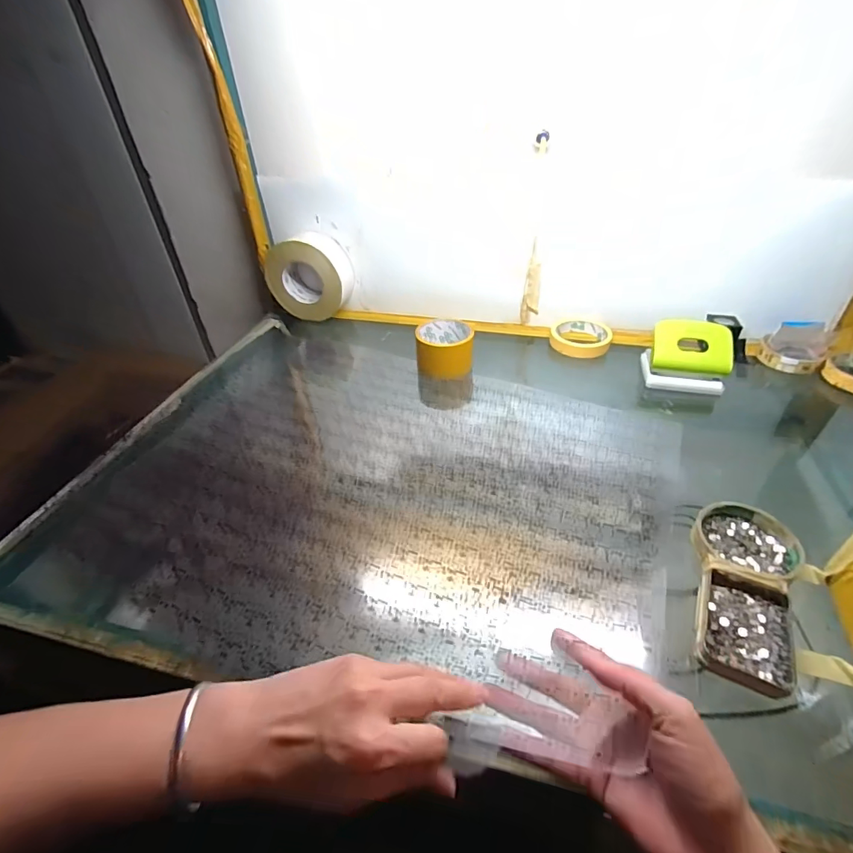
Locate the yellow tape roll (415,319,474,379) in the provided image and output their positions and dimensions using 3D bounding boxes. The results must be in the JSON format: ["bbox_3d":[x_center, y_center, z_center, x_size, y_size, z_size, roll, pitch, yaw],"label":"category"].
[{"bbox_3d":[0.028,-0.118,0.676,0.082,0.053,0.088,-2,40,2],"label":"yellow tape roll"}]

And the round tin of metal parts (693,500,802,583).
[{"bbox_3d":[0.293,0.106,0.409,0.085,0.017,0.076,11,42,16],"label":"round tin of metal parts"}]

